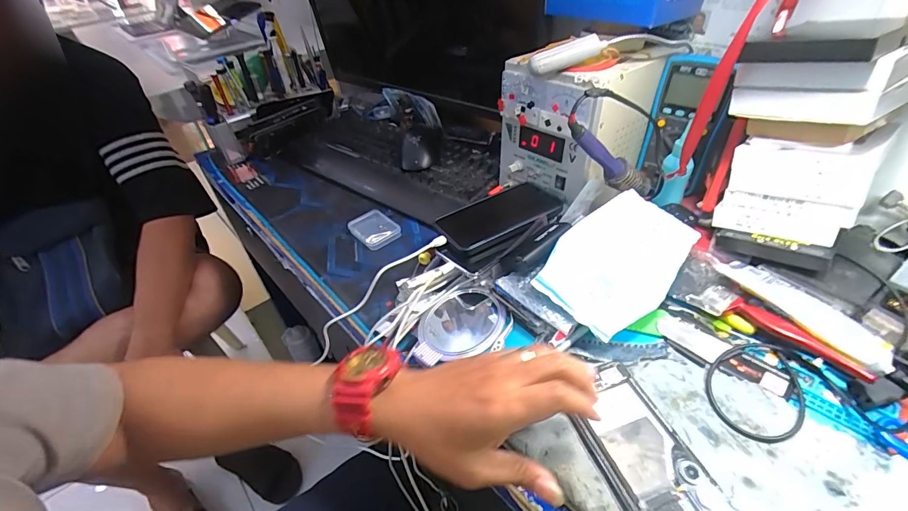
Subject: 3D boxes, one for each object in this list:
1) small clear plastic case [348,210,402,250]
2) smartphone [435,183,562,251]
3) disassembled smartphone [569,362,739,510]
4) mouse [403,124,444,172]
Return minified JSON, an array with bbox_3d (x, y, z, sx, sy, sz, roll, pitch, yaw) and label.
[{"bbox_3d":[-0.116,-0.039,0.592,0.057,0.017,0.070,-31,47,-27],"label":"small clear plastic case"},{"bbox_3d":[0.059,-0.053,0.521,0.153,0.009,0.082,-22,40,-17],"label":"smartphone"},{"bbox_3d":[0.156,0.163,0.329,0.073,0.008,0.157,-15,42,-11],"label":"disassembled smartphone"},{"bbox_3d":[-0.055,-0.187,0.688,0.070,0.044,0.105,-3,41,3],"label":"mouse"}]

